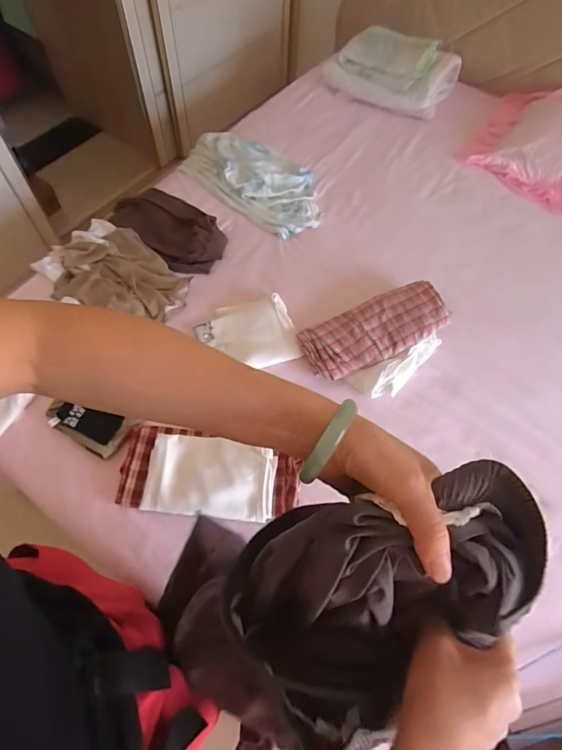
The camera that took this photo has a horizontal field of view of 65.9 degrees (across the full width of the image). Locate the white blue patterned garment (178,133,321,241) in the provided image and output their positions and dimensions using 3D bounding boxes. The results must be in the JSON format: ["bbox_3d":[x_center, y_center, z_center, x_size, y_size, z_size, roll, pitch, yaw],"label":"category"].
[{"bbox_3d":[-0.075,-0.605,1.319,0.487,0.052,0.276,42,68,18],"label":"white blue patterned garment"}]

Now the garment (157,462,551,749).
[{"bbox_3d":[0.034,0.201,0.331,0.263,0.231,0.173,-5,62,-5],"label":"garment"}]

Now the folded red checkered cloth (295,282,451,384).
[{"bbox_3d":[0.225,-0.110,1.034,0.353,0.057,0.147,-22,65,-14],"label":"folded red checkered cloth"}]

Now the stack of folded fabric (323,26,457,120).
[{"bbox_3d":[0.402,-1.106,1.558,0.427,0.139,0.336,25,64,11],"label":"stack of folded fabric"}]

